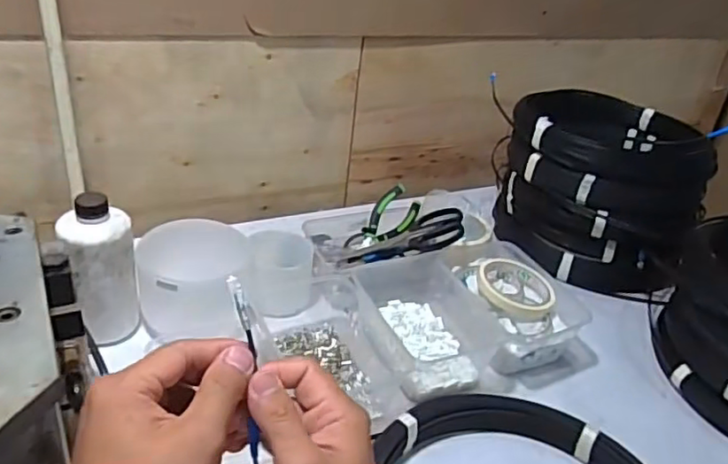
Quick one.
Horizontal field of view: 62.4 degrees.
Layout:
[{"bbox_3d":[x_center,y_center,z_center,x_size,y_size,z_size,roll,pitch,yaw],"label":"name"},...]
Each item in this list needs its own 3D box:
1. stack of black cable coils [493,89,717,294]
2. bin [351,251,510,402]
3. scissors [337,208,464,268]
[{"bbox_3d":[0.337,-0.077,0.904,0.251,0.186,0.270,12,30,8],"label":"stack of black cable coils"},{"bbox_3d":[0.069,0.103,0.700,0.133,0.065,0.182,-6,31,-21],"label":"bin"},{"bbox_3d":[0.047,0.009,0.783,0.171,0.021,0.087,-20,29,16],"label":"scissors"}]

